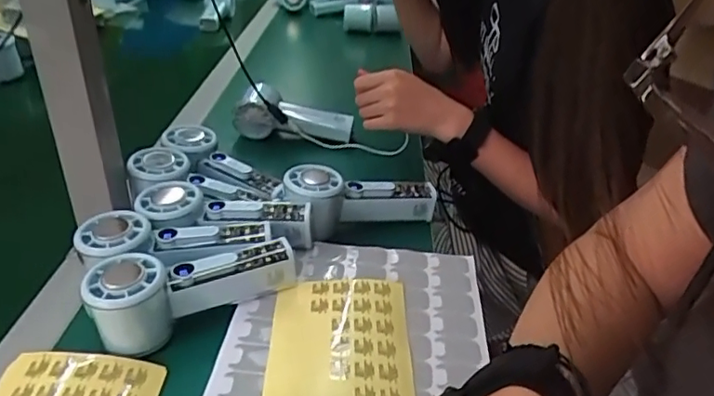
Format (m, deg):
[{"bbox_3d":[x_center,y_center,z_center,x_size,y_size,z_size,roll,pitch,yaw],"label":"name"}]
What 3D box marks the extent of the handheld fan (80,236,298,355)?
[{"bbox_3d":[-0.123,0.071,0.441,0.154,0.052,0.061,-8,33,-16],"label":"handheld fan"}]

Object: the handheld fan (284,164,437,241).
[{"bbox_3d":[0.002,0.005,0.576,0.156,0.051,0.062,3,29,-25],"label":"handheld fan"}]

